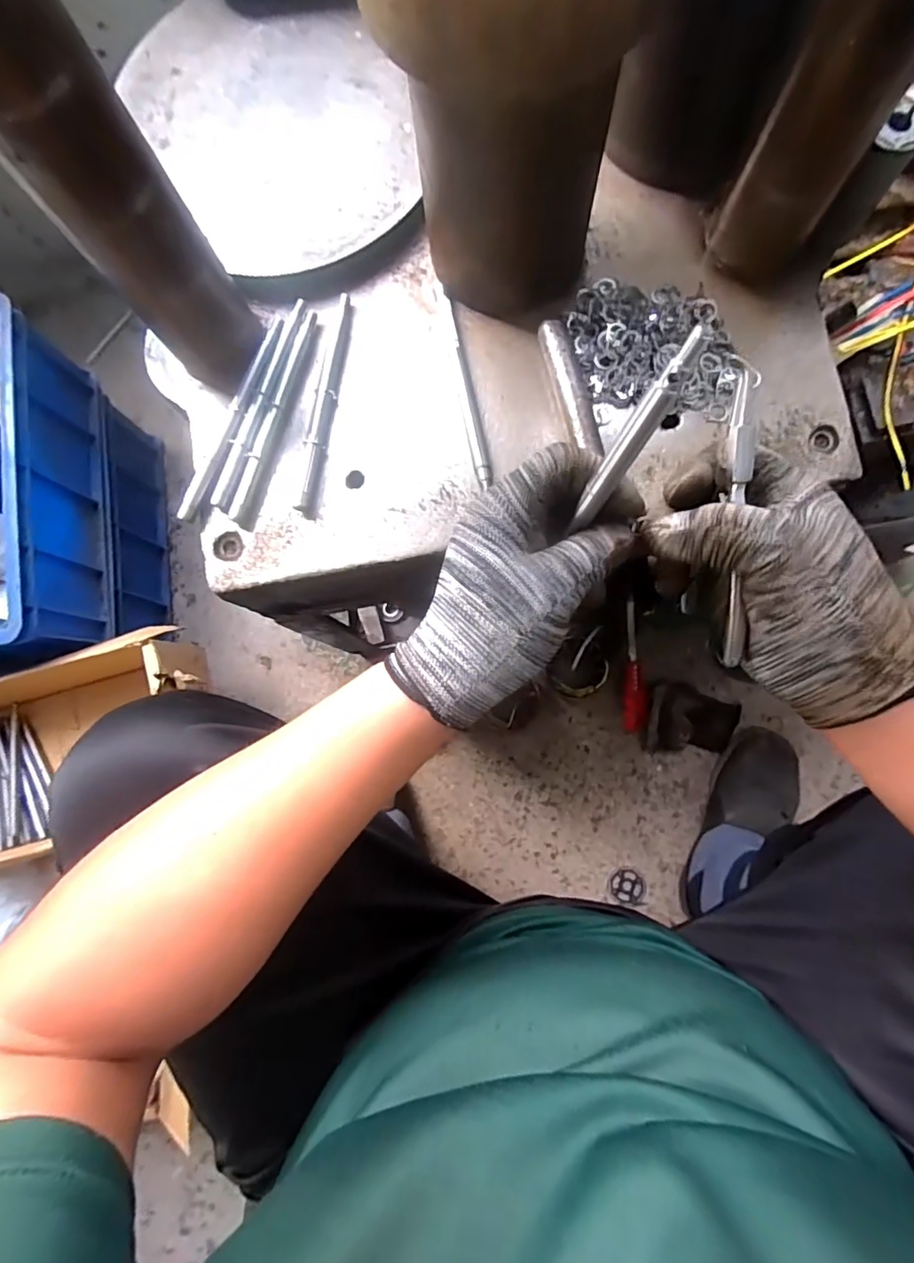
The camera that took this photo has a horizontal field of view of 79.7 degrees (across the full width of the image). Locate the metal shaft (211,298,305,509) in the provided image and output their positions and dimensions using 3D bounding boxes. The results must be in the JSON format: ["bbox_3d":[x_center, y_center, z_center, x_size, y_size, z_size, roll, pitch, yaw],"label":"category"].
[{"bbox_3d":[-0.142,-0.165,0.393,0.012,0.005,0.160,20,84,6],"label":"metal shaft"}]

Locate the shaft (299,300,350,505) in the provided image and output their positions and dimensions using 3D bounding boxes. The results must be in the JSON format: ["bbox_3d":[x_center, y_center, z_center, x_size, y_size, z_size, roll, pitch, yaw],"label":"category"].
[{"bbox_3d":[-0.094,-0.164,0.388,0.011,0.009,0.158,7,83,5],"label":"shaft"}]

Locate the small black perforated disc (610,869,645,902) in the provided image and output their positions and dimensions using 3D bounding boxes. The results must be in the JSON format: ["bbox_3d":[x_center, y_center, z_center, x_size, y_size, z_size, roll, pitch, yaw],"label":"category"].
[{"bbox_3d":[0.236,0.353,0.758,0.044,0.004,0.042,0,82,3],"label":"small black perforated disc"}]

